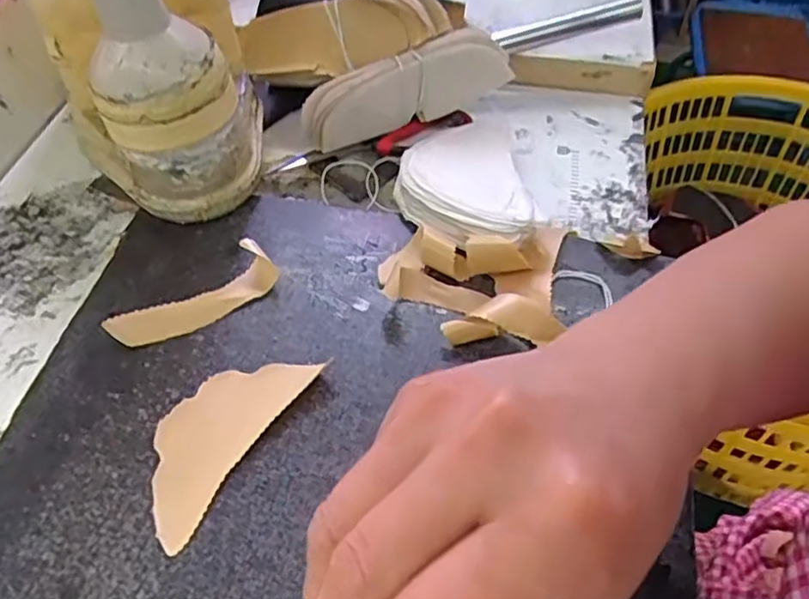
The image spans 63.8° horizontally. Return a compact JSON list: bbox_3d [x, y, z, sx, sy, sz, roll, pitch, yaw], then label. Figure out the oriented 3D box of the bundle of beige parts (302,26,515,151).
[{"bbox_3d":[0.002,-0.172,0.544,0.172,0.079,0.021,-13,53,-10],"label":"bundle of beige parts"}]

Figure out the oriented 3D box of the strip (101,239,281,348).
[{"bbox_3d":[-0.139,0.001,0.437,0.110,0.009,0.037,-35,84,-20],"label":"strip"}]

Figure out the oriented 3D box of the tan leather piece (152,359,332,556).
[{"bbox_3d":[-0.111,0.077,0.383,0.055,0.009,0.128,24,56,18],"label":"tan leather piece"}]

